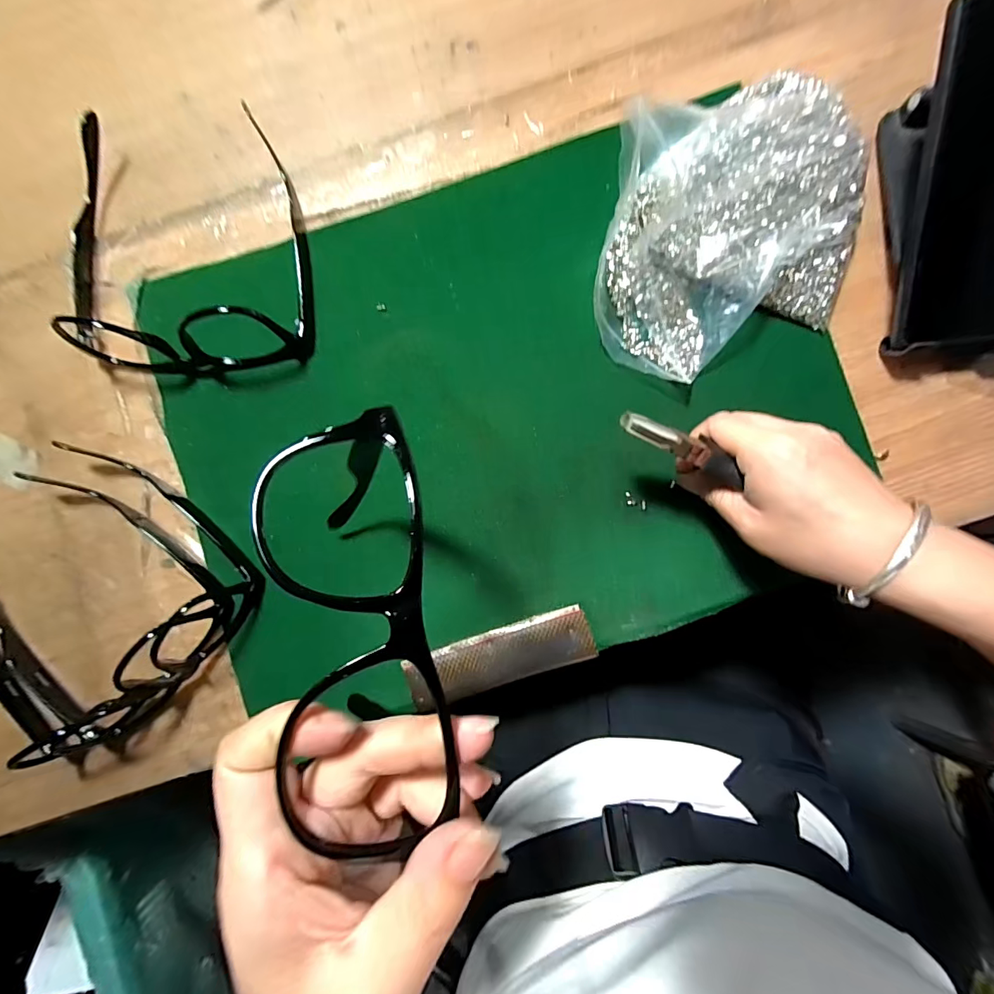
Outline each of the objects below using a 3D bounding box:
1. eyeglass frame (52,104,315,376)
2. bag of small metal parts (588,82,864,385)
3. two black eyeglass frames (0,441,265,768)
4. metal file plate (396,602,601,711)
[{"bbox_3d":[-0.203,-0.164,0.284,0.156,0.039,0.166,-5,88,3],"label":"eyeglass frame"},{"bbox_3d":[0.138,-0.153,0.269,0.140,0.039,0.155,9,89,3],"label":"bag of small metal parts"},{"bbox_3d":[-0.261,0.064,0.275,0.165,0.044,0.172,44,90,3],"label":"two black eyeglass frames"},{"bbox_3d":[0.001,0.101,0.283,0.118,0.006,0.034,-19,87,2],"label":"metal file plate"}]

